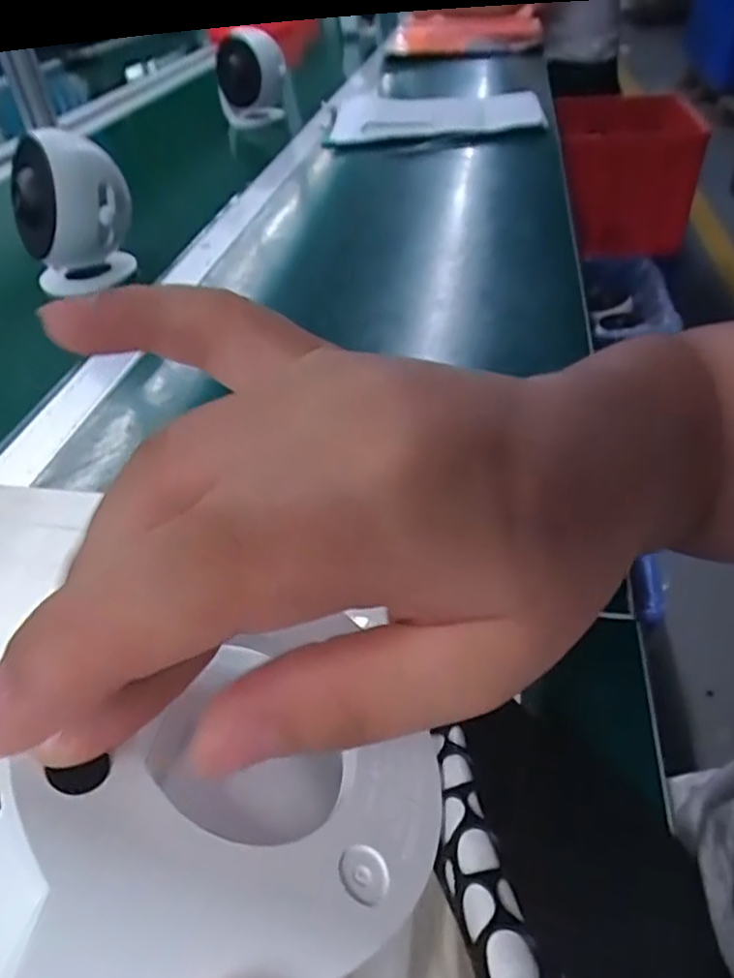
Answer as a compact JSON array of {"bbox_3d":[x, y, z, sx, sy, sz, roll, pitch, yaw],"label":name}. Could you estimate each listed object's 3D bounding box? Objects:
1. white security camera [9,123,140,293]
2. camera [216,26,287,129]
[{"bbox_3d":[-0.264,-0.247,0.604,0.088,0.139,0.075,-28,46,-24],"label":"white security camera"},{"bbox_3d":[-0.182,-0.645,1.038,0.098,0.133,0.091,-13,42,-10],"label":"camera"}]

